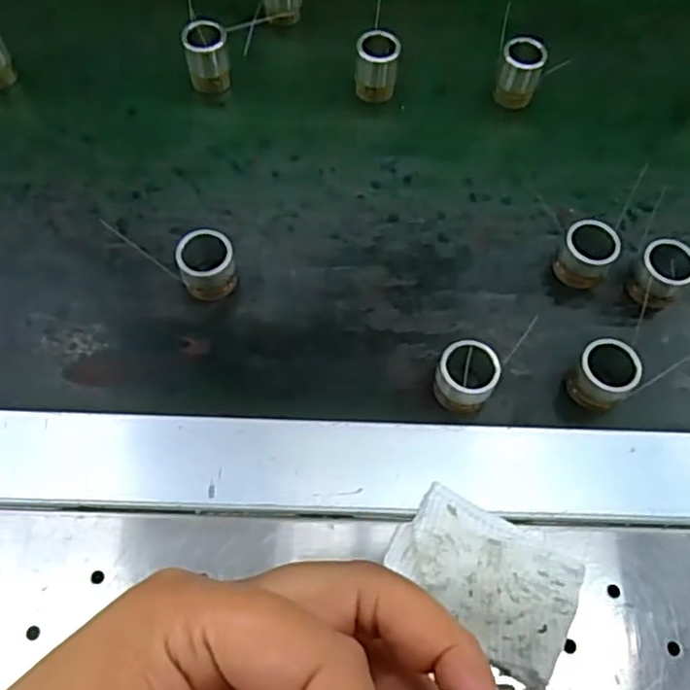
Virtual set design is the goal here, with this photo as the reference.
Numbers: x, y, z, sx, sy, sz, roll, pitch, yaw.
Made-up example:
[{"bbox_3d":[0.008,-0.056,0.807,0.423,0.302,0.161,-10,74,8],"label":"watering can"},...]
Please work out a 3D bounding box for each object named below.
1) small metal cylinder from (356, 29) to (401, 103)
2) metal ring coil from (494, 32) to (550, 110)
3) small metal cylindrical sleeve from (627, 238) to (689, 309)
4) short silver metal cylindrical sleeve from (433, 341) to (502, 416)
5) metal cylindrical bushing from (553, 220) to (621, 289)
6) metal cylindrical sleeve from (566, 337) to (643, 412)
[{"bbox_3d":[0.017,-0.150,0.358,0.022,0.035,0.017,-4,64,-4],"label":"small metal cylinder"},{"bbox_3d":[0.095,-0.150,0.359,0.022,0.034,0.017,27,65,11],"label":"metal ring coil"},{"bbox_3d":[0.146,-0.032,0.308,0.026,0.025,0.024,1,63,-2],"label":"small metal cylindrical sleeve"},{"bbox_3d":[0.051,0.014,0.281,0.025,0.024,0.026,1,63,-2],"label":"short silver metal cylindrical sleeve"},{"bbox_3d":[0.114,-0.043,0.312,0.023,0.025,0.022,1,63,-2],"label":"metal cylindrical bushing"},{"bbox_3d":[0.111,0.014,0.284,0.023,0.026,0.025,1,63,-2],"label":"metal cylindrical sleeve"}]

